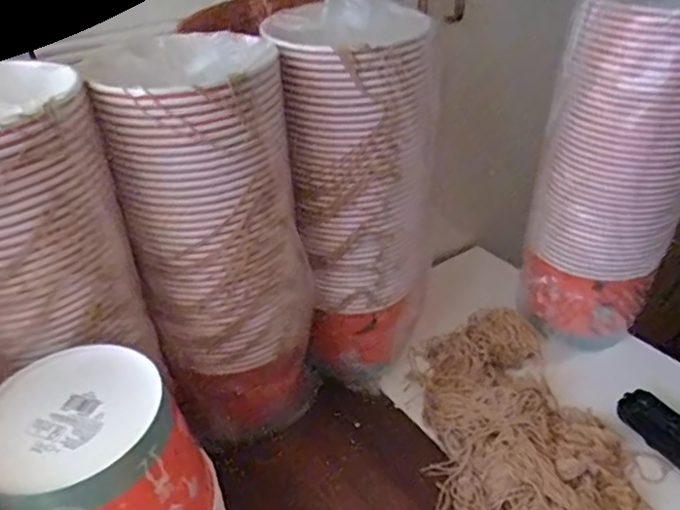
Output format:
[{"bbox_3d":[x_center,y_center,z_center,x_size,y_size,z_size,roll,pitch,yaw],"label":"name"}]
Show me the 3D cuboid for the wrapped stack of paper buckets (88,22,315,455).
[{"bbox_3d":[-0.117,-0.003,0.589,0.160,0.389,0.164,-12,38,-14],"label":"wrapped stack of paper buckets"}]

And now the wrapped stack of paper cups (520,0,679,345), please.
[{"bbox_3d":[0.330,-0.096,0.690,0.156,0.412,0.128,19,41,26],"label":"wrapped stack of paper cups"}]

